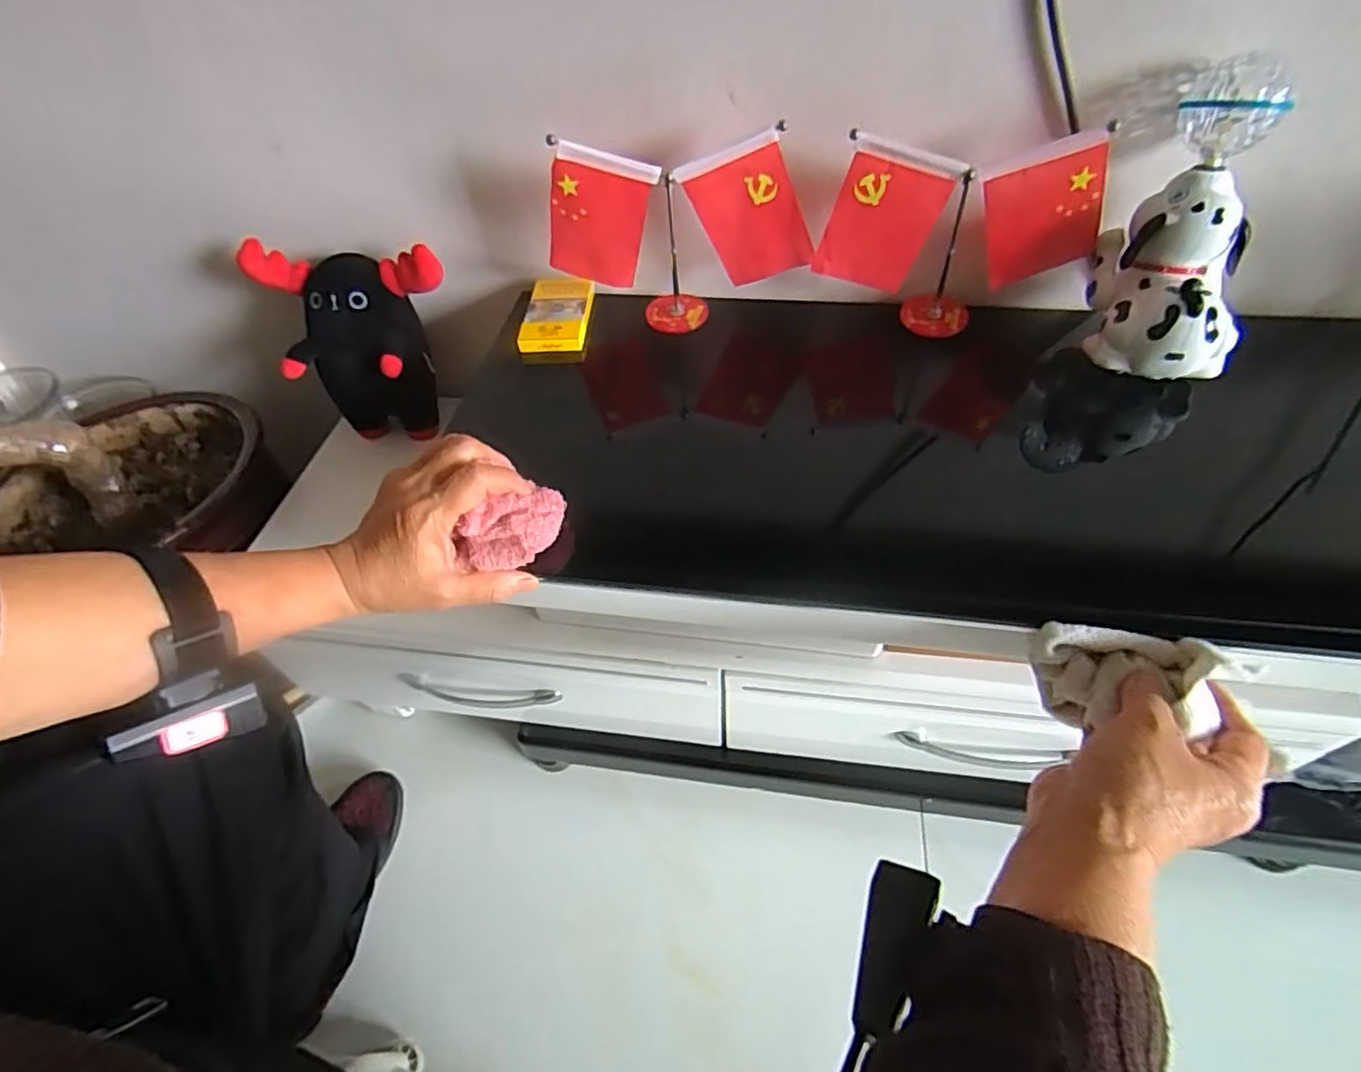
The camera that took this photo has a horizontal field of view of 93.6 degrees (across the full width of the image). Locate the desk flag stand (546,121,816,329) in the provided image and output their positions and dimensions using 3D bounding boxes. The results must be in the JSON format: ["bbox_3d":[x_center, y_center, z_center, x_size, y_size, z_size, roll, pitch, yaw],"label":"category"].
[{"bbox_3d":[-0.001,-0.261,0.549,0.219,0.142,0.073,9,52,11],"label":"desk flag stand"}]

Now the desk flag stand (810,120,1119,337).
[{"bbox_3d":[0.221,-0.238,0.517,0.209,0.138,0.043,-3,51,2],"label":"desk flag stand"}]

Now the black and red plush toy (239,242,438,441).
[{"bbox_3d":[-0.324,-0.186,0.657,0.197,0.183,0.085,6,51,9],"label":"black and red plush toy"}]

